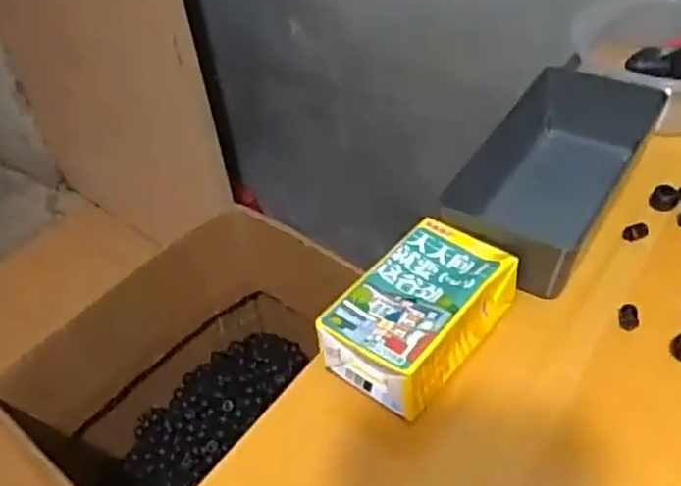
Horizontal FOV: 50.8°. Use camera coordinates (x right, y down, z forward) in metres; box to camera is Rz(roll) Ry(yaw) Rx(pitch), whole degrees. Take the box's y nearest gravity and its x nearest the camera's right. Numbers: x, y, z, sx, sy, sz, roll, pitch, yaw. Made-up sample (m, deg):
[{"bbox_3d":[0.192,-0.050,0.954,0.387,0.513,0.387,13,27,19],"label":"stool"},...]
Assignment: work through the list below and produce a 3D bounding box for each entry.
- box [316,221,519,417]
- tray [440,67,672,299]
[{"bbox_3d":[0.044,0.039,0.404,0.065,0.043,0.105,28,53,31],"label":"box"},{"bbox_3d":[0.140,-0.048,0.481,0.085,0.046,0.184,23,51,27],"label":"tray"}]

